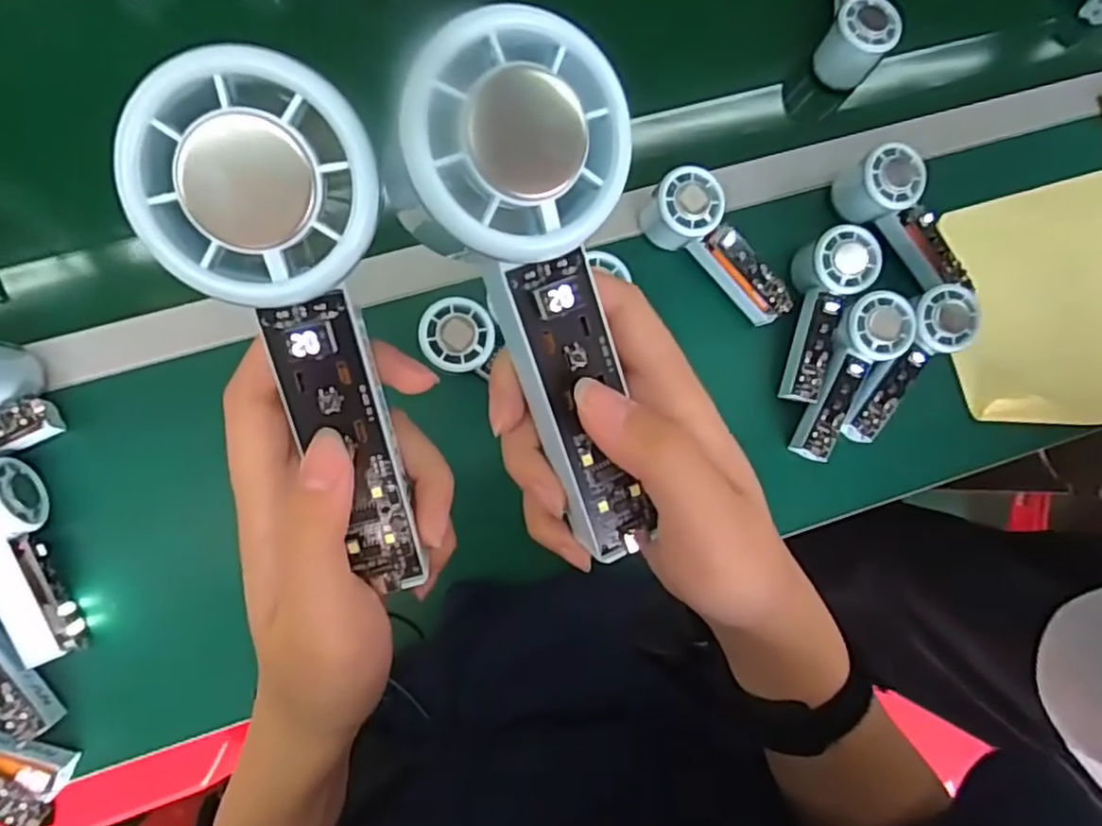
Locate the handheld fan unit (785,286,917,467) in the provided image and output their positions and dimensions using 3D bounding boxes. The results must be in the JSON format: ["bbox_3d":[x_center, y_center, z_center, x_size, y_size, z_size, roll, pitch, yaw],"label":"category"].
[{"bbox_3d":[0.259,-0.031,0.579,0.052,0.028,0.154,26,98,-4],"label":"handheld fan unit"}]

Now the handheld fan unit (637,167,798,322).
[{"bbox_3d":[0.149,-0.143,0.582,0.151,0.055,0.053,43,81,-1],"label":"handheld fan unit"}]

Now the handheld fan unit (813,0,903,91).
[{"bbox_3d":[0.289,-0.386,0.628,0.051,0.063,0.154,13,83,-6],"label":"handheld fan unit"}]

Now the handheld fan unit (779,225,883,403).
[{"bbox_3d":[0.241,-0.086,0.593,0.057,0.050,0.154,12,95,-6],"label":"handheld fan unit"}]

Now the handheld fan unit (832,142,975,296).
[{"bbox_3d":[0.318,-0.170,0.601,0.053,0.052,0.137,-29,89,-9],"label":"handheld fan unit"}]

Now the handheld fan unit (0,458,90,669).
[{"bbox_3d":[-0.404,0.115,0.501,0.061,0.046,0.150,-22,88,-9],"label":"handheld fan unit"}]

